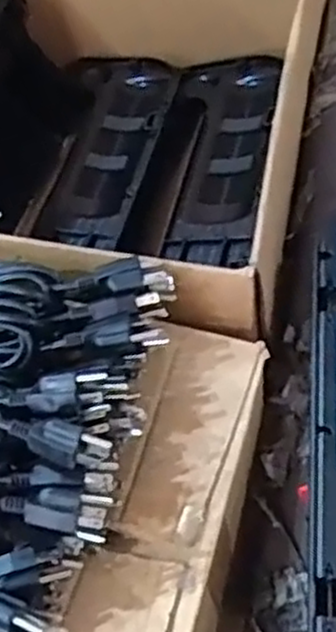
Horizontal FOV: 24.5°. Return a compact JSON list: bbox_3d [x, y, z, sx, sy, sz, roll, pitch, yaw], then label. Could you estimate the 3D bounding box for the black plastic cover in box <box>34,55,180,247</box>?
[{"bbox_3d":[-0.074,-0.220,0.992,0.130,0.045,0.330,3,57,9],"label":"black plastic cover in box"}]

